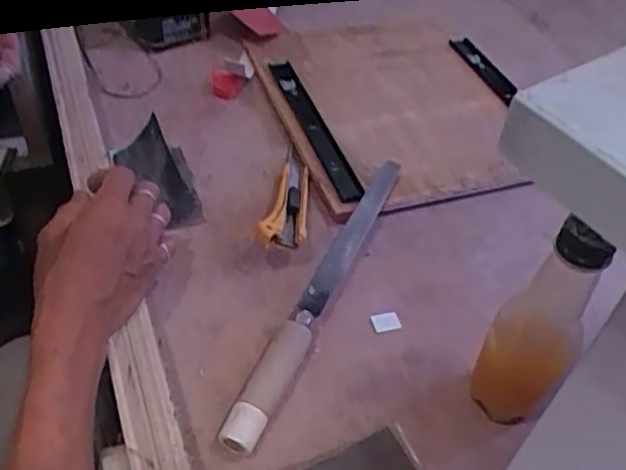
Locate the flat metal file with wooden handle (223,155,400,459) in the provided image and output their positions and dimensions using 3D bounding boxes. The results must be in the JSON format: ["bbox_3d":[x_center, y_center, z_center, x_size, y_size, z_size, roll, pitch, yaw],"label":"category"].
[{"bbox_3d":[0.013,0.040,0.558,0.027,0.033,0.339,20,49,14],"label":"flat metal file with wooden handle"}]

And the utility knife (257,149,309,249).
[{"bbox_3d":[-0.021,-0.035,0.617,0.038,0.027,0.162,7,33,2],"label":"utility knife"}]

